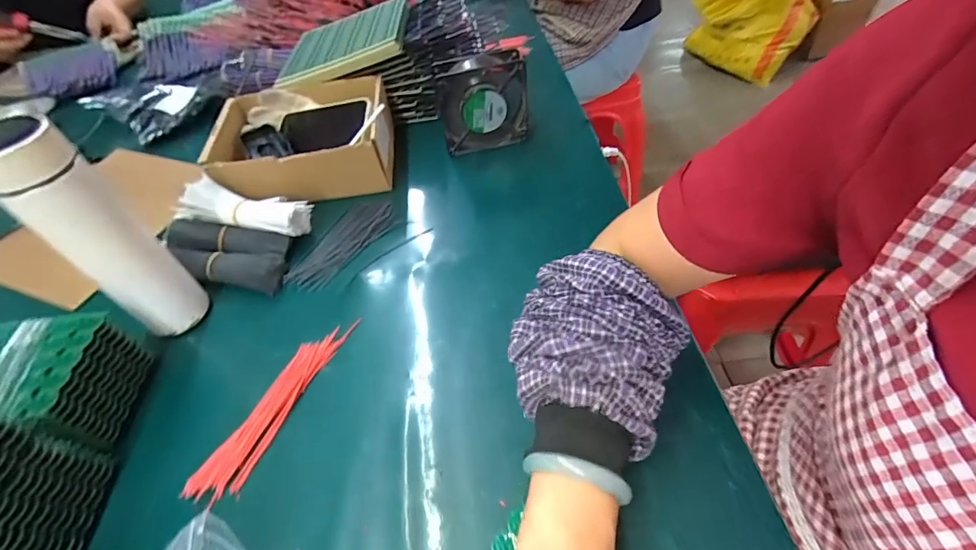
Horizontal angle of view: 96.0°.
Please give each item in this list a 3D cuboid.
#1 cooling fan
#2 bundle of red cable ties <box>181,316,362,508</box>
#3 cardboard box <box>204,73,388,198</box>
[{"bbox_3d":[-0.007,-0.233,0.608,0.120,0.123,0.049,-8,49,0],"label":"cooling fan"},{"bbox_3d":[-0.194,0.117,0.410,0.041,0.007,0.186,18,54,21],"label":"bundle of red cable ties"},{"bbox_3d":[-0.249,-0.181,0.615,0.234,0.090,0.182,-9,49,-2],"label":"cardboard box"}]

